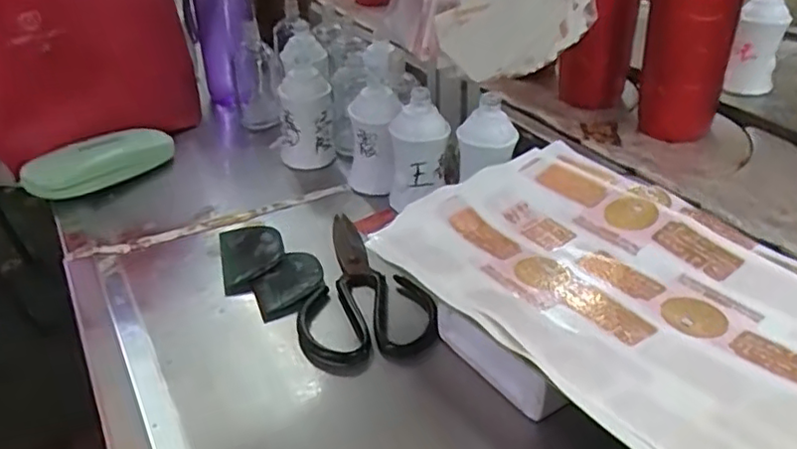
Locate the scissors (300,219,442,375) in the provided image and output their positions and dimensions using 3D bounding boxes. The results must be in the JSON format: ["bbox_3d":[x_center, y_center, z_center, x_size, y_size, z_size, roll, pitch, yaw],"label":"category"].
[{"bbox_3d":[-0.043,0.045,0.528,0.101,0.016,0.179,-14,36,-16],"label":"scissors"}]

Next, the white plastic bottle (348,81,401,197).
[{"bbox_3d":[-0.025,-0.084,0.647,0.053,0.101,0.047,-2,34,0],"label":"white plastic bottle"}]

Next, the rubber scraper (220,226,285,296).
[{"bbox_3d":[-0.129,0.025,0.563,0.054,0.014,0.085,-11,35,-12],"label":"rubber scraper"}]

